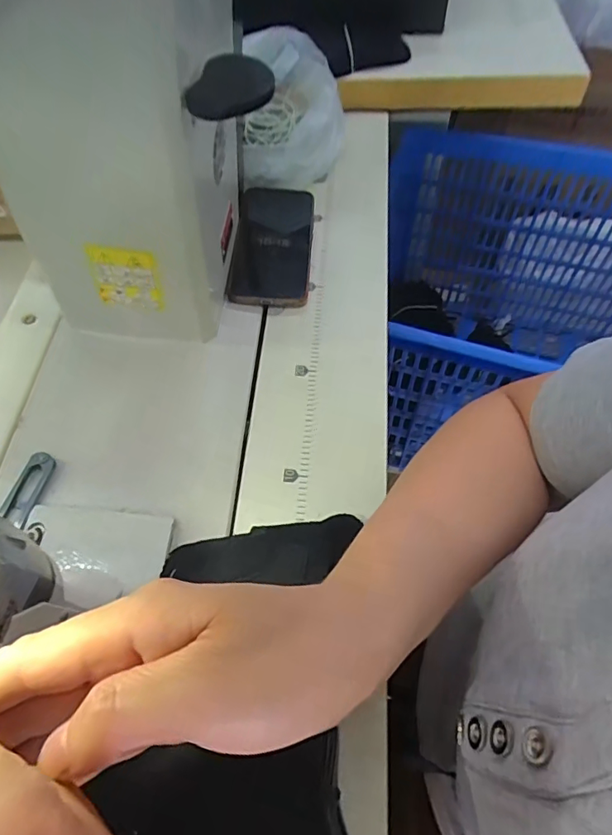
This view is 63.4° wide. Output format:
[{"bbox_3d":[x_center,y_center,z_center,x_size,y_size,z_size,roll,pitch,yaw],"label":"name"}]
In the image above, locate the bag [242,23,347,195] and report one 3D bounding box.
[{"bbox_3d":[-0.014,-0.336,0.533,0.103,0.097,0.152,0,59,3],"label":"bag"}]

